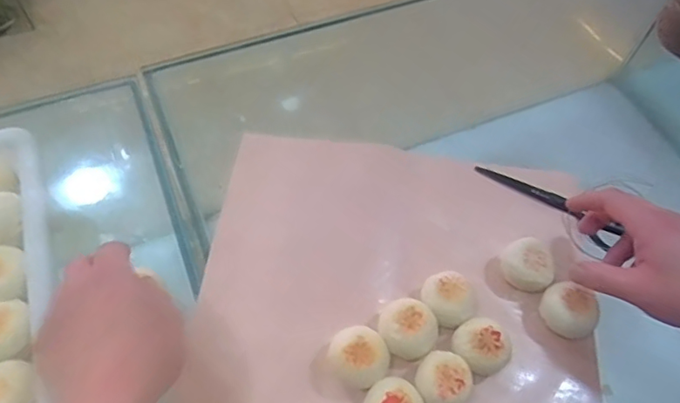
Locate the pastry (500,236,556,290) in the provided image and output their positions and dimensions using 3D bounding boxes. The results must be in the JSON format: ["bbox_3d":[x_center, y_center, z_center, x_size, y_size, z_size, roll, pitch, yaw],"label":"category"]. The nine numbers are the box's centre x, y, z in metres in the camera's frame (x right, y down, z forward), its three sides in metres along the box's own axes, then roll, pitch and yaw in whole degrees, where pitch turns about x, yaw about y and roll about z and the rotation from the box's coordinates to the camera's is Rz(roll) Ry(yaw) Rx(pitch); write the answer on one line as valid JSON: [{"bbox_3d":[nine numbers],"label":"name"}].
[{"bbox_3d":[0.174,0.058,0.501,0.046,0.029,0.037,25,61,11],"label":"pastry"}]

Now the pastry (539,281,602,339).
[{"bbox_3d":[0.203,0.094,0.478,0.045,0.030,0.037,34,63,17],"label":"pastry"}]

